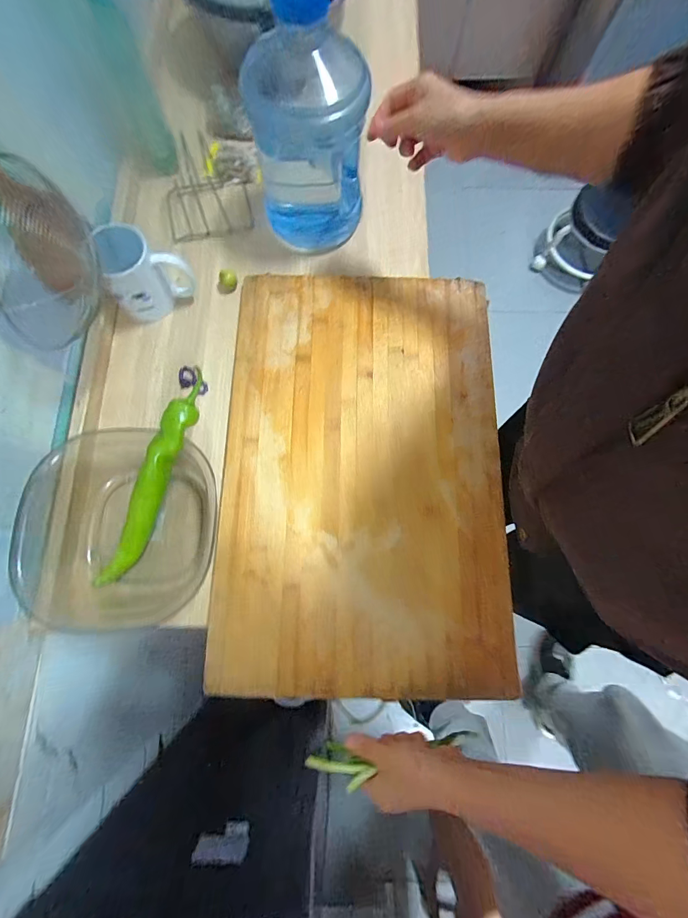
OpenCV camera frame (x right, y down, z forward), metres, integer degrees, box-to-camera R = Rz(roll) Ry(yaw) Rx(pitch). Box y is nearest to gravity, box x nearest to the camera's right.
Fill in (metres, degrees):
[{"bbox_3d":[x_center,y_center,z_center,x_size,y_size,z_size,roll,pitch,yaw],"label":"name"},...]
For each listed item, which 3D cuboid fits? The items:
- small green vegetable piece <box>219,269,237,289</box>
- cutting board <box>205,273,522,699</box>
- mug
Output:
[{"bbox_3d":[-0.174,-0.269,0.539,0.026,0.033,0.016,-21,78,-5],"label":"small green vegetable piece"},{"bbox_3d":[0.023,0.003,0.479,0.360,0.025,0.546,1,77,-1],"label":"cutting board"},{"bbox_3d":[-0.275,-0.262,0.502,0.107,0.093,0.082,-24,78,-6],"label":"mug"}]

